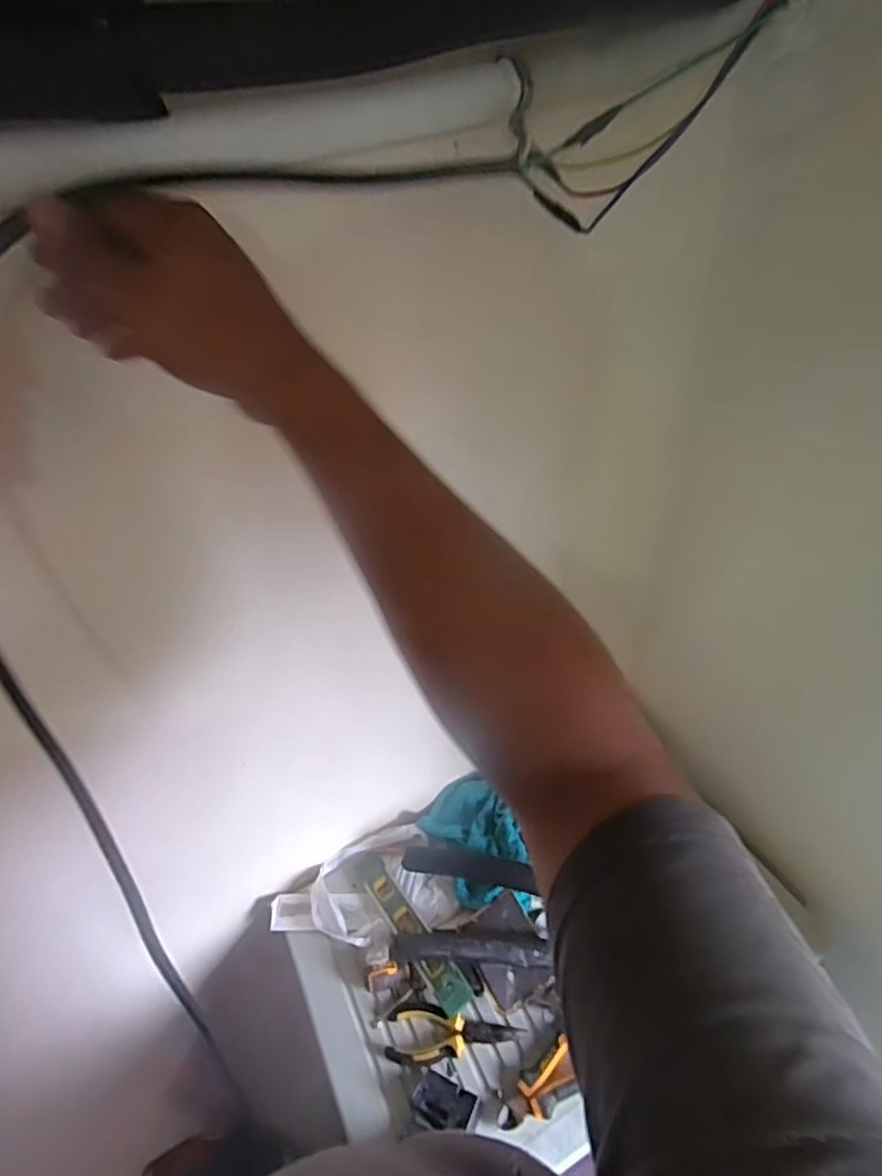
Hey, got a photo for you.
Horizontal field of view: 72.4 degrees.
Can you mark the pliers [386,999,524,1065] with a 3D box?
[{"bbox_3d":[0.014,0.513,0.695,0.151,0.017,0.058,-2,41,6],"label":"pliers"}]

